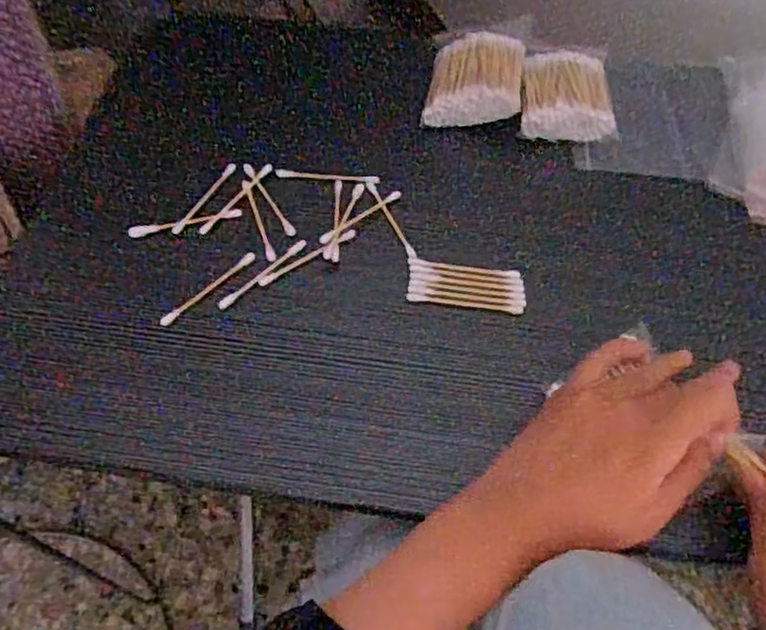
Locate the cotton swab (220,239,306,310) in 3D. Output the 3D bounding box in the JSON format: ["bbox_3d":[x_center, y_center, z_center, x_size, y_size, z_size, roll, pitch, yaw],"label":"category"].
[{"bbox_3d":[-0.073,-0.027,0.405,0.007,0.004,0.069,38,65,21],"label":"cotton swab"}]

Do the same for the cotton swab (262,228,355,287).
[{"bbox_3d":[-0.047,-0.036,0.414,0.067,0.009,0.007,-26,62,-16],"label":"cotton swab"}]

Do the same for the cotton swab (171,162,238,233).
[{"bbox_3d":[-0.119,-0.078,0.439,0.007,0.006,0.067,24,61,14],"label":"cotton swab"}]

